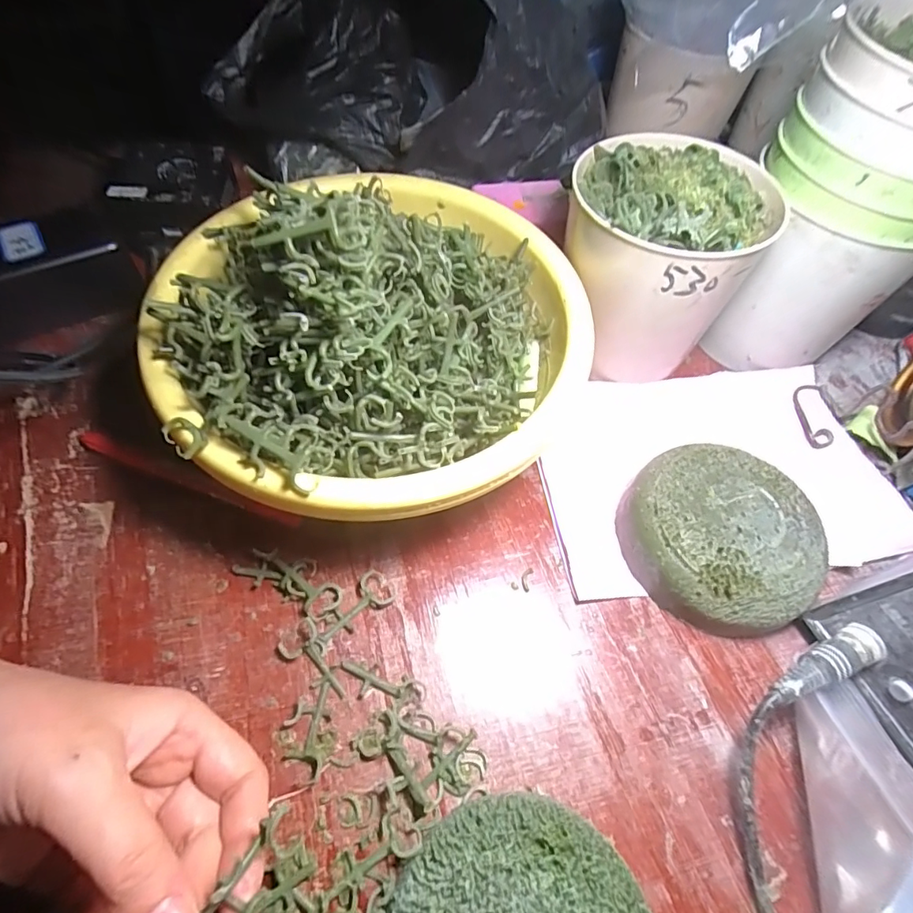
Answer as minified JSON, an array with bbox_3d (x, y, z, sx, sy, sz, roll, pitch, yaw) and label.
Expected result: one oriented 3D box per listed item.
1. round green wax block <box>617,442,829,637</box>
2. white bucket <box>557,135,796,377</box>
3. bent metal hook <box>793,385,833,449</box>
[{"bbox_3d":[0.145,0.045,0.280,0.096,0.036,0.098,1,59,-2],"label":"round green wax block"},{"bbox_3d":[0.118,-0.119,0.311,0.109,0.113,0.105,1,59,-2],"label":"white bucket"},{"bbox_3d":[0.242,-0.028,0.342,0.020,0.005,0.049,7,64,1],"label":"bent metal hook"}]

